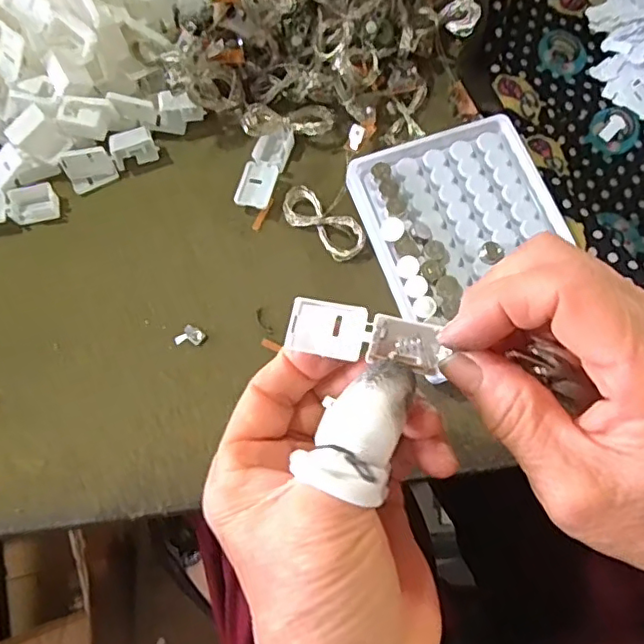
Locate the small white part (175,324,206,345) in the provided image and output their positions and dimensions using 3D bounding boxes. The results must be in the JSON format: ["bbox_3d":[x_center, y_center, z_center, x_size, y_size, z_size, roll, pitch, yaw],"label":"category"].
[{"bbox_3d":[-0.071,0.008,0.318,0.013,0.004,0.013,-1,72,2],"label":"small white part"}]

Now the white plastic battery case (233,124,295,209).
[{"bbox_3d":[-0.033,-0.090,0.346,0.020,0.011,0.053,17,74,8],"label":"white plastic battery case"}]

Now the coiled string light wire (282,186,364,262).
[{"bbox_3d":[0.000,-0.057,0.330,0.055,0.012,0.021,41,78,14],"label":"coiled string light wire"}]

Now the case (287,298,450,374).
[{"bbox_3d":[0.015,0.005,0.209,0.055,0.011,0.020,10,73,5],"label":"case"}]

